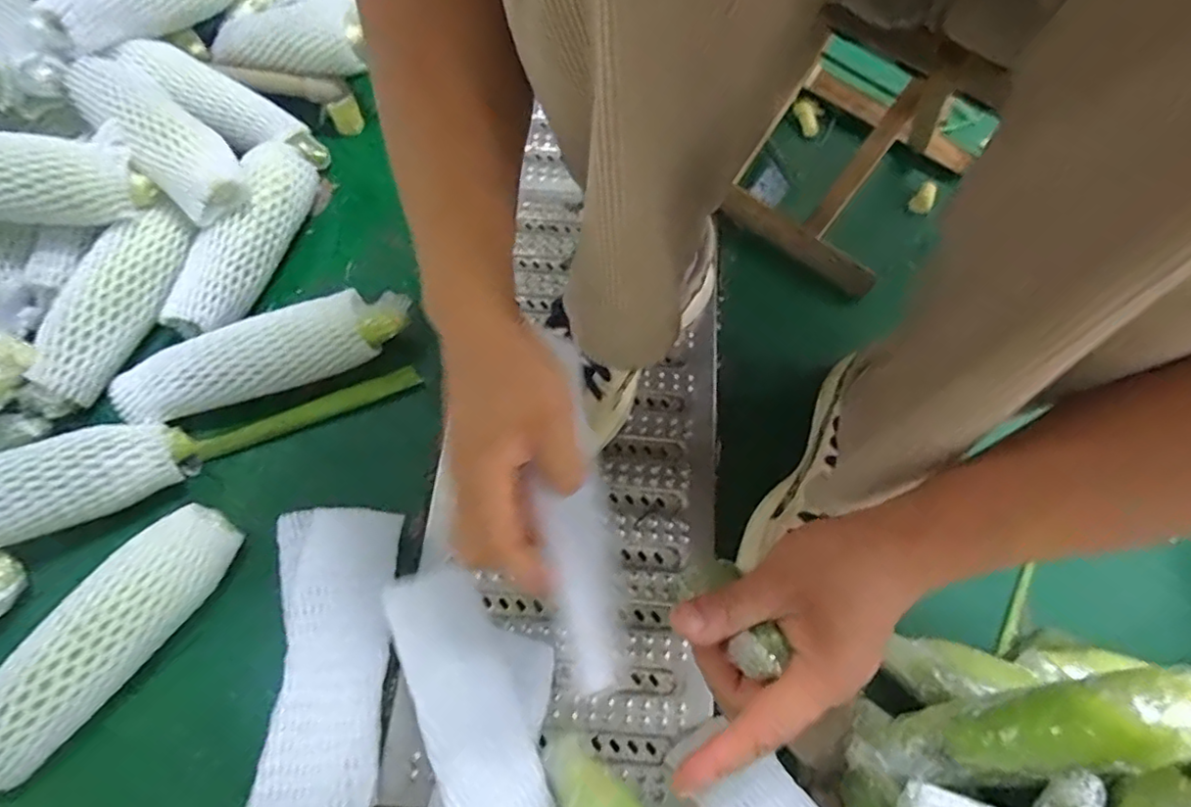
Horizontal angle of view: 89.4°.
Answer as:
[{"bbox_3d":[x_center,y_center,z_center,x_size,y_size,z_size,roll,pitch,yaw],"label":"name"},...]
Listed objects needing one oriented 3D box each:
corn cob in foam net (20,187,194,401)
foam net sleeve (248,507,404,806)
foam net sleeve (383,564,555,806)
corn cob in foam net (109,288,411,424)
[{"bbox_3d":[-0.433,-0.097,0.545,0.050,0.056,0.188,21,68,9],"label":"corn cob in foam net"},{"bbox_3d":[-0.195,0.176,0.423,0.087,0.032,0.208,-1,66,-1],"label":"foam net sleeve"},{"bbox_3d":[-0.076,0.215,0.398,0.075,0.020,0.212,-10,76,-49],"label":"foam net sleeve"},{"bbox_3d":[-0.289,-0.043,0.538,0.248,0.062,0.060,-19,68,-8],"label":"corn cob in foam net"}]

